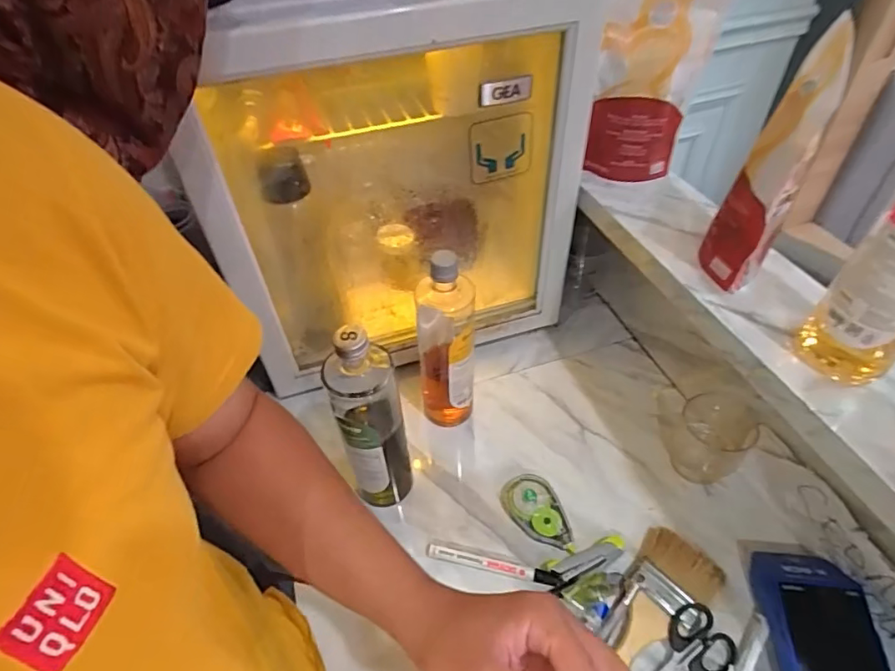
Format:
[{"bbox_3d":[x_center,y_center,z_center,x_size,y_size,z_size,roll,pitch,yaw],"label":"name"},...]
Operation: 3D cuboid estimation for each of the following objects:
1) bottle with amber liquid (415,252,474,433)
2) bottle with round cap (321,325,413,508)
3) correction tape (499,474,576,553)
[{"bbox_3d":[-0.003,0.008,0.656,0.077,0.267,0.085,-5,47,0],"label":"bottle with amber liquid"},{"bbox_3d":[-0.081,0.101,0.566,0.074,0.266,0.069,-13,47,-9],"label":"bottle with round cap"},{"bbox_3d":[0.108,0.217,0.626,0.060,0.024,0.104,-20,49,-13],"label":"correction tape"}]

